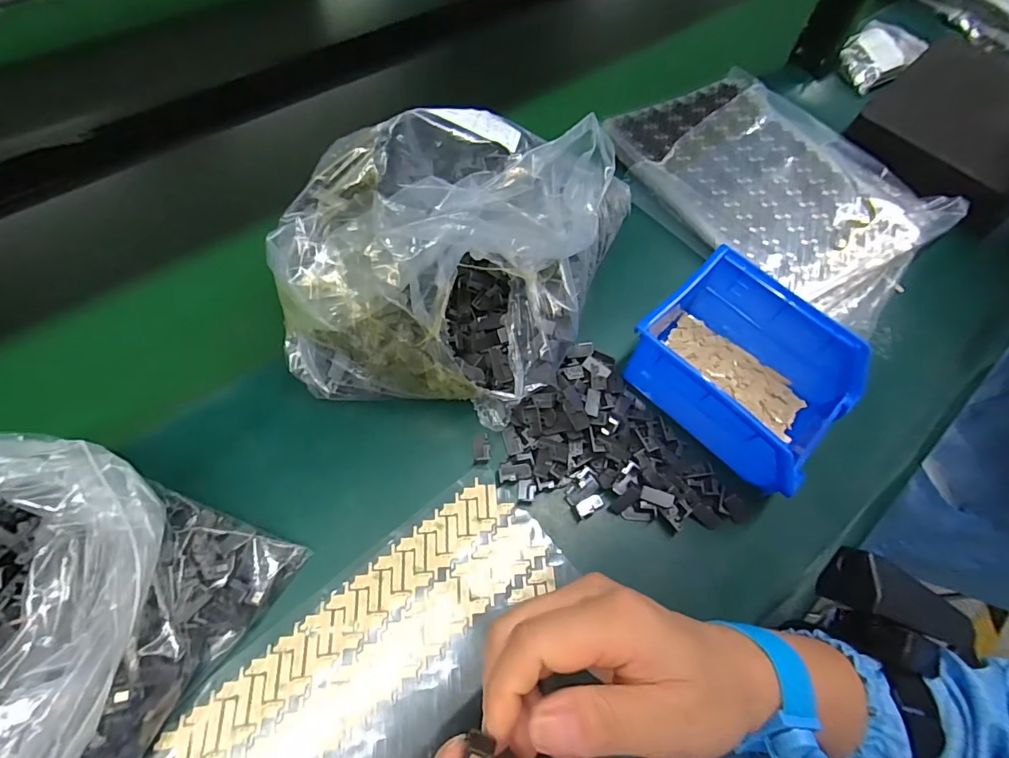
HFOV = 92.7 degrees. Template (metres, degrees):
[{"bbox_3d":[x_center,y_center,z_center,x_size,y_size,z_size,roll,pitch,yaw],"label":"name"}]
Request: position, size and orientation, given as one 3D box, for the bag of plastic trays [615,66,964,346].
[{"bbox_3d":[0.256,-0.192,0.460,0.290,0.020,0.239,41,69,15],"label":"bag of plastic trays"}]

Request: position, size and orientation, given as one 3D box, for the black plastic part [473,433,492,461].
[{"bbox_3d":[-0.016,0.047,0.333,0.012,0.006,0.019,-6,63,-7],"label":"black plastic part"}]

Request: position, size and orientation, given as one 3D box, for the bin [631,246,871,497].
[{"bbox_3d":[0.165,-0.005,0.336,0.104,0.068,0.135,-40,74,-20],"label":"bin"}]

